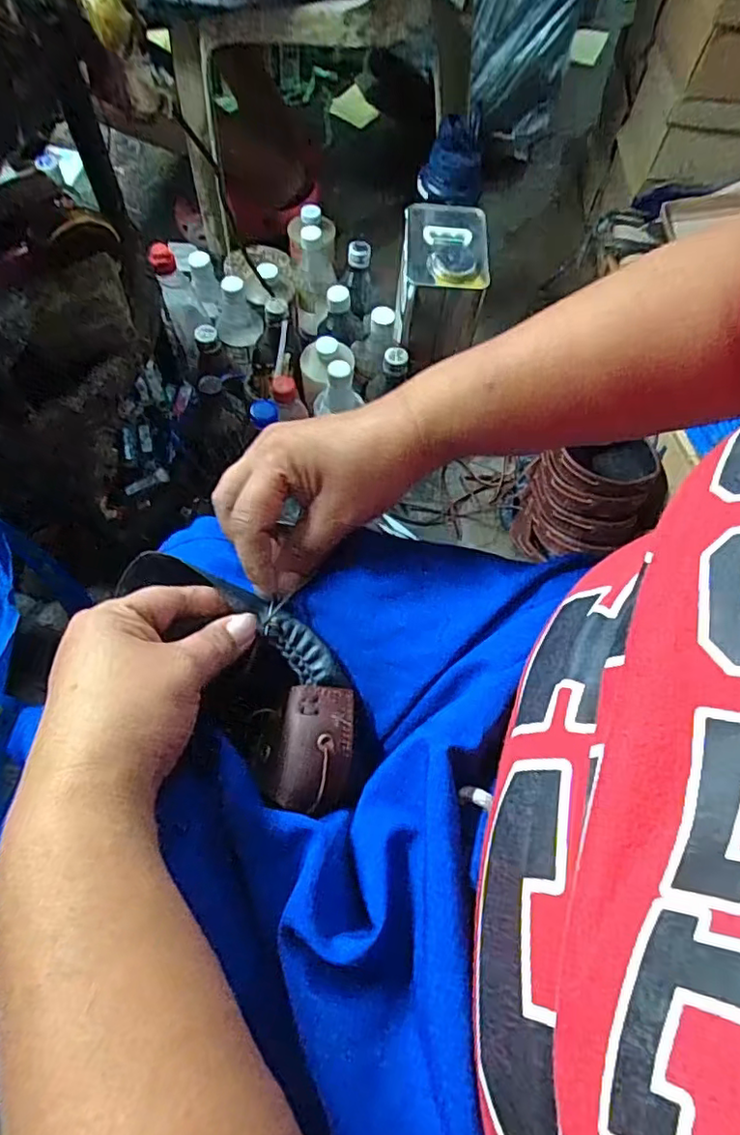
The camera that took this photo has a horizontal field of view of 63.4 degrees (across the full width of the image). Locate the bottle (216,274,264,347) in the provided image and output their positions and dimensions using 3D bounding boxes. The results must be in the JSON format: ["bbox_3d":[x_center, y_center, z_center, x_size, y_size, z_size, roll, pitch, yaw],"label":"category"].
[{"bbox_3d":[-0.181,-0.353,0.813,0.062,0.085,0.053,-11,66,-8],"label":"bottle"}]

